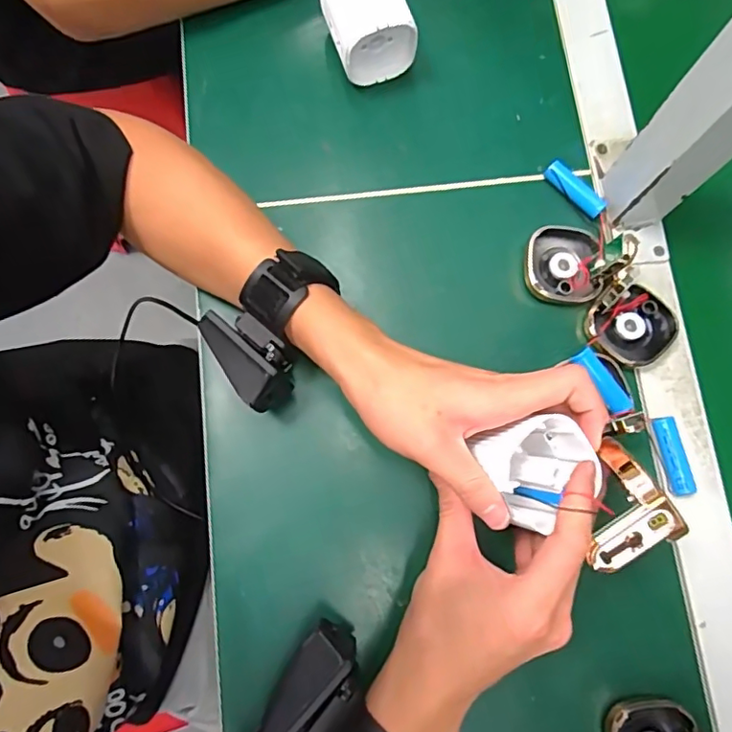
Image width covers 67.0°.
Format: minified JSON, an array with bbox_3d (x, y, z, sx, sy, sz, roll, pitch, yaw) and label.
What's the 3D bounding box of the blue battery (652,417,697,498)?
[{"bbox_3d":[0.200,0.060,0.363,0.013,0.015,0.051,-12,79,-5],"label":"blue battery"}]

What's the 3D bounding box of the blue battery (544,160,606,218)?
[{"bbox_3d":[0.151,-0.127,0.400,0.014,0.013,0.049,-44,83,-10],"label":"blue battery"}]

